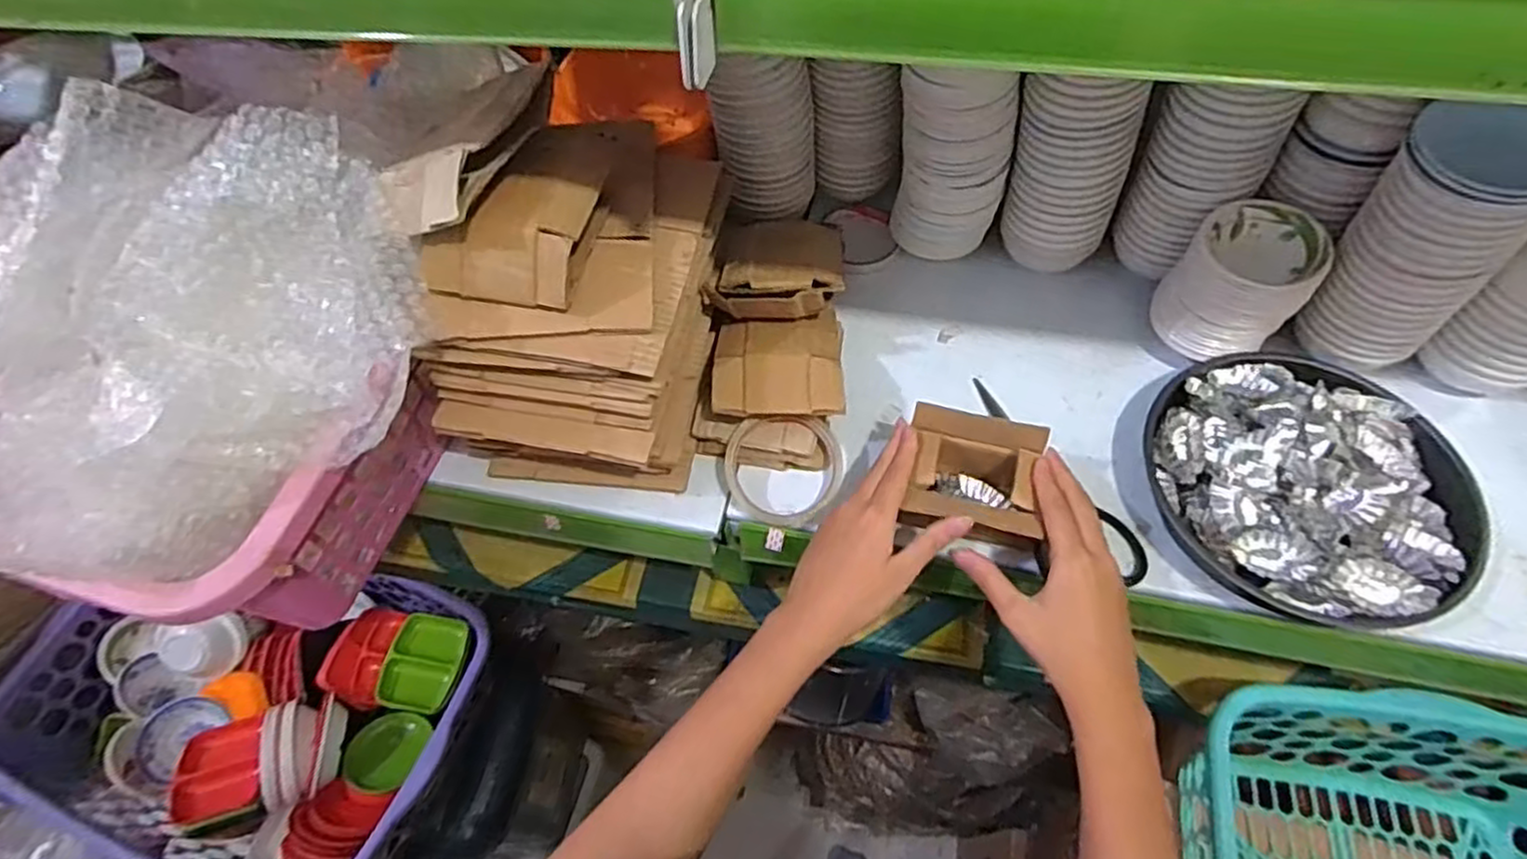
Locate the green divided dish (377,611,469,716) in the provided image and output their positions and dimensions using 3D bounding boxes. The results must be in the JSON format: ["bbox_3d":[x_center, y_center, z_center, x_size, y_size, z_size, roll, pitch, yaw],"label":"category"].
[{"bbox_3d":[-0.367,0.253,0.788,0.088,0.020,0.097,7,59,8],"label":"green divided dish"}]

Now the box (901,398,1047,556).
[{"bbox_3d":[0.147,0.040,0.514,0.087,0.043,0.093,11,60,10],"label":"box"}]

